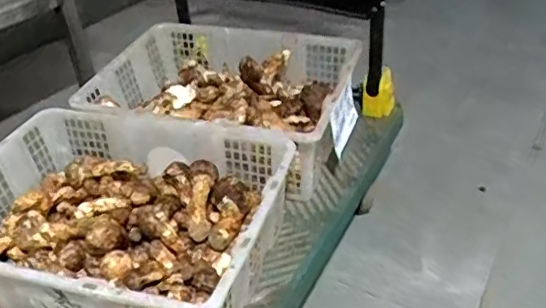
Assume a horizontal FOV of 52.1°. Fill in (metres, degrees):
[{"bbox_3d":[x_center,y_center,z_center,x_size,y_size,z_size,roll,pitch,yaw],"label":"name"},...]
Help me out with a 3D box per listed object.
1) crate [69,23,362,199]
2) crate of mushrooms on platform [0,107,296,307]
[{"bbox_3d":[-0.084,-0.113,1.048,0.463,0.147,0.315,13,40,22],"label":"crate"},{"bbox_3d":[-0.230,0.092,0.829,0.464,0.143,0.349,7,38,15],"label":"crate of mushrooms on platform"}]

